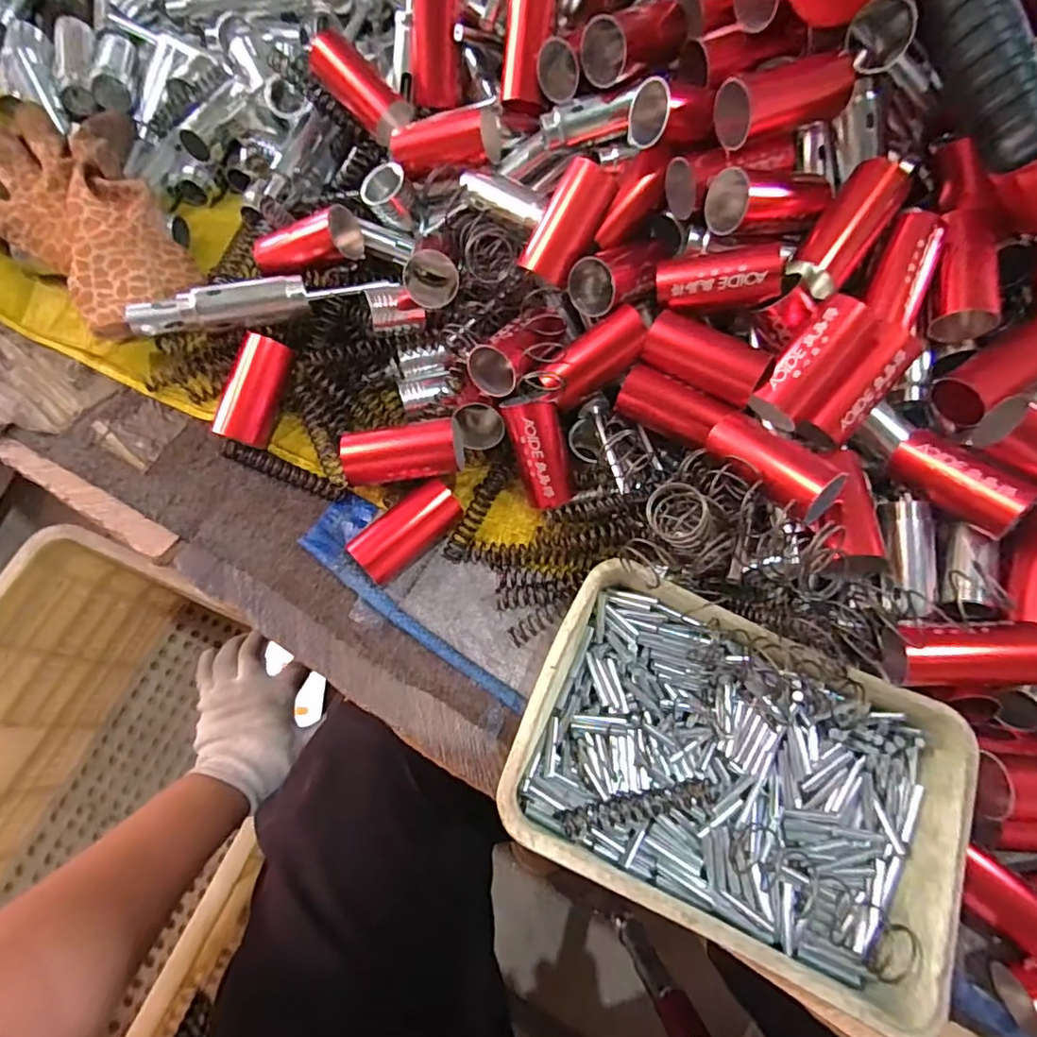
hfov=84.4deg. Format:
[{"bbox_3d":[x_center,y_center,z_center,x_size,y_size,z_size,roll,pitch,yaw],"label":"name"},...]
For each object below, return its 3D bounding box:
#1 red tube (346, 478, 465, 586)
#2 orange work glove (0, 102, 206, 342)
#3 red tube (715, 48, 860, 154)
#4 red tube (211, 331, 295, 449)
[{"bbox_3d":[-0.061,0.007,0.313,0.061,0.022,0.026,-39,77,-16],"label":"red tube"},{"bbox_3d":[-0.279,-0.199,0.362,0.115,0.045,0.193,-40,77,-16],"label":"orange work glove"},{"bbox_3d":[0.135,-0.214,0.292,0.063,0.026,0.026,-20,73,-10],"label":"red tube"},{"bbox_3d":[-0.154,-0.075,0.336,0.025,0.021,0.061,18,88,4],"label":"red tube"}]

